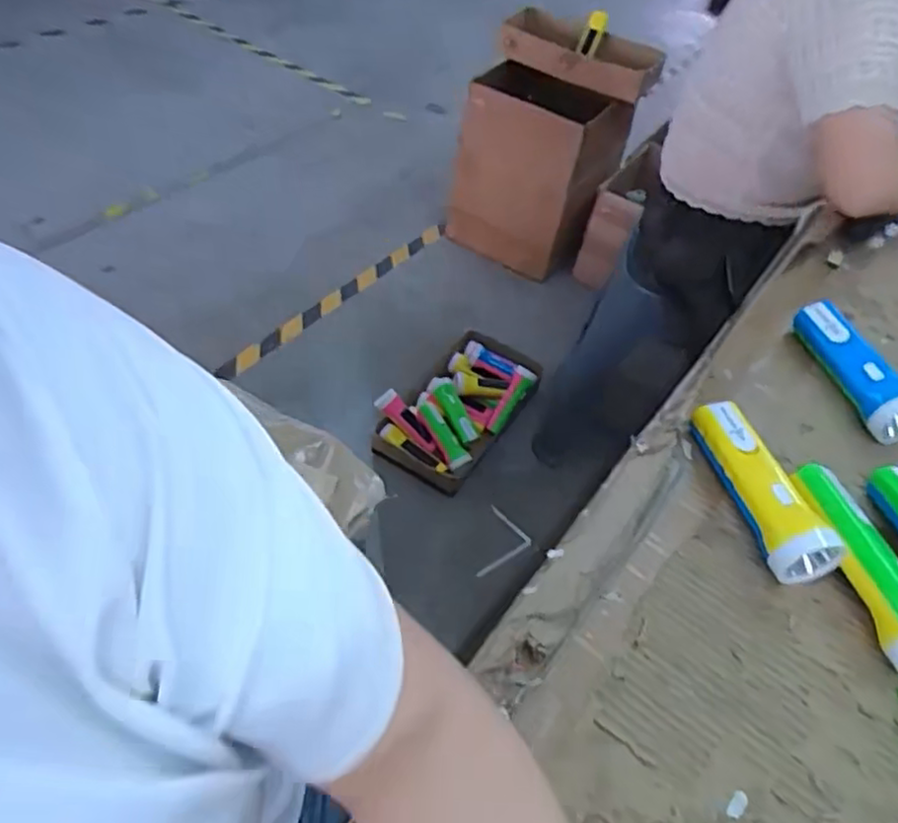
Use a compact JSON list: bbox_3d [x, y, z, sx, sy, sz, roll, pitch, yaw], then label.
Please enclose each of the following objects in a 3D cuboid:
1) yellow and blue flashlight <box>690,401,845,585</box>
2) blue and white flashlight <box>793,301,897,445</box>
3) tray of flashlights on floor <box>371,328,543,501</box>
[{"bbox_3d":[0.255,0.060,0.563,0.056,0.049,0.163,-10,50,-15],"label":"yellow and blue flashlight"},{"bbox_3d":[0.399,-0.044,0.669,0.052,0.049,0.162,-9,50,-15],"label":"blue and white flashlight"},{"bbox_3d":[0.028,-0.021,1.550,0.239,0.106,0.429,32,53,18],"label":"tray of flashlights on floor"}]

